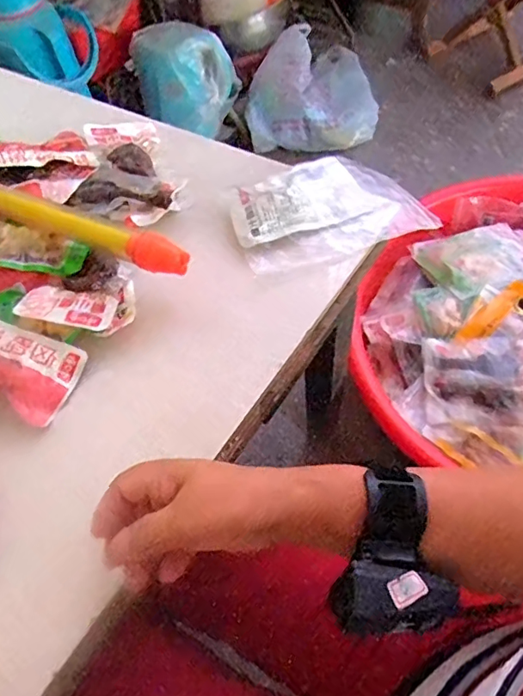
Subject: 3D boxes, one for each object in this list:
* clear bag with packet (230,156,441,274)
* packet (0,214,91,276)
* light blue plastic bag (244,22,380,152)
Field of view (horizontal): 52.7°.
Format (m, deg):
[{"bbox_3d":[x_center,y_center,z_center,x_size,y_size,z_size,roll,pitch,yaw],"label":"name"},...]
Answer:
[{"bbox_3d":[0.066,-0.142,0.527,0.187,0.032,0.117,-21,57,-9],"label":"clear bag with packet"},{"bbox_3d":[-0.220,-0.093,0.484,0.115,0.019,0.067,11,57,-4],"label":"packet"},{"bbox_3d":[0.131,-0.657,1.326,0.311,0.180,0.321,3,57,7],"label":"light blue plastic bag"}]

